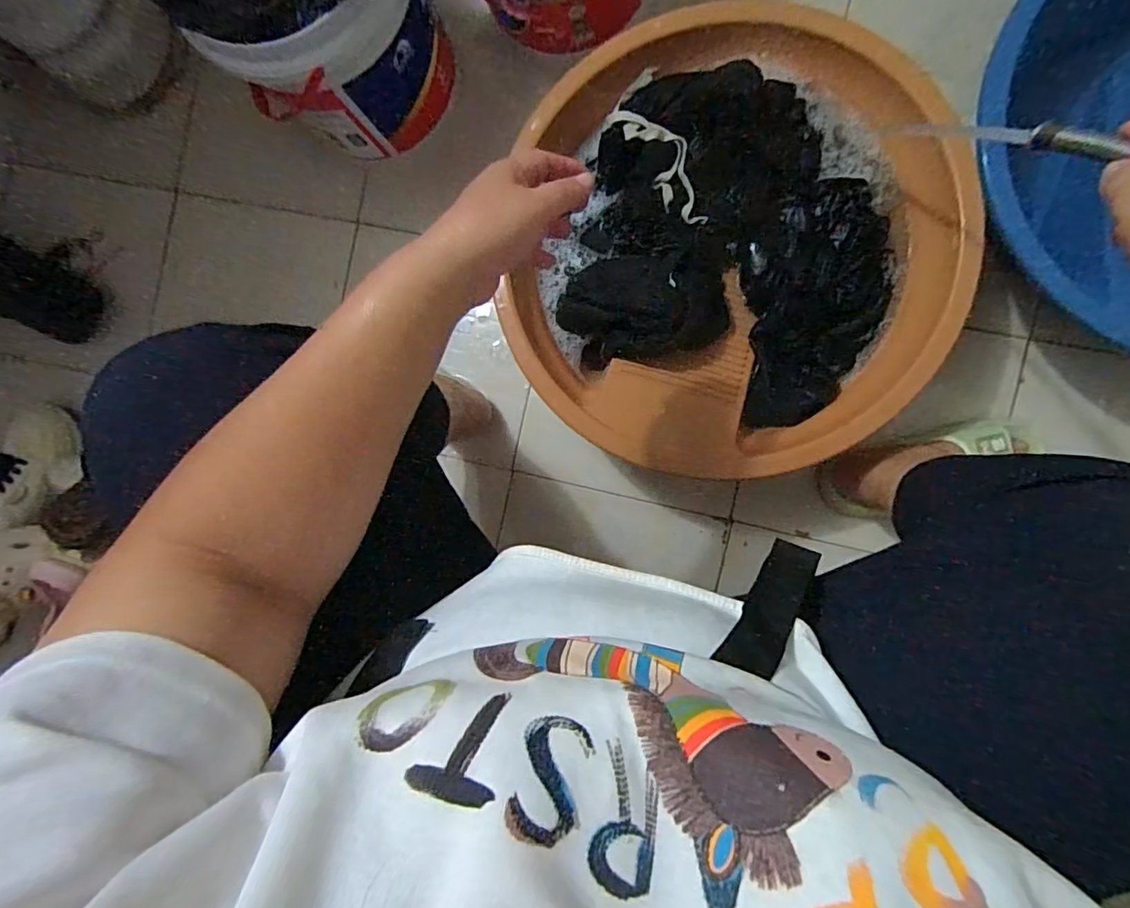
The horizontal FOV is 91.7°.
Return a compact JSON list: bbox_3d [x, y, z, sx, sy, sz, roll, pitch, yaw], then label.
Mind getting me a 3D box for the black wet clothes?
[{"bbox_3d":[0.186,-0.226,0.612,0.340,0.055,0.330,15,94,8],"label":"black wet clothes"}]

